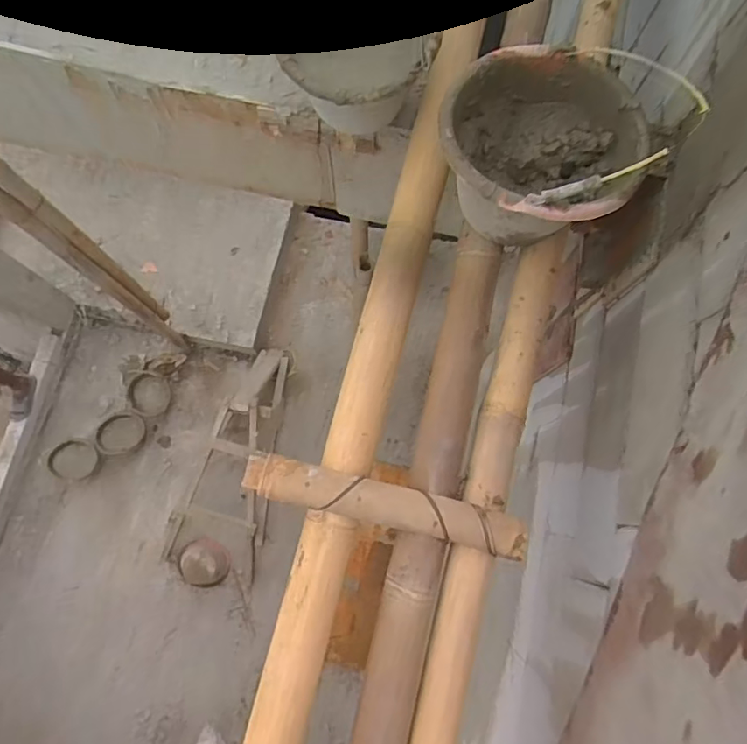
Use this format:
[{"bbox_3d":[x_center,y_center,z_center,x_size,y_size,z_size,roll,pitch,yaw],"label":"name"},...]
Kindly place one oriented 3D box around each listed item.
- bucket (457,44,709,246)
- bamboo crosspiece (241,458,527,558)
[{"bbox_3d":[0.256,-0.329,0.860,0.253,0.188,0.263,0,77,0],"label":"bucket"},{"bbox_3d":[0.017,0.202,0.860,0.427,0.040,0.064,14,77,3],"label":"bamboo crosspiece"}]

